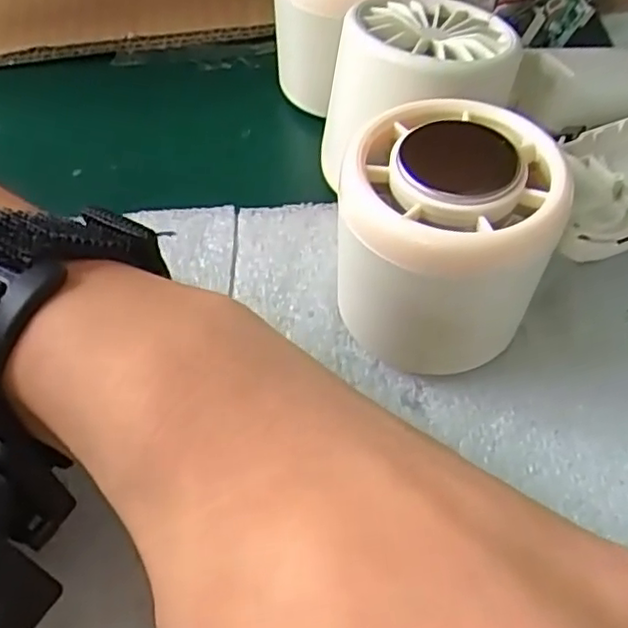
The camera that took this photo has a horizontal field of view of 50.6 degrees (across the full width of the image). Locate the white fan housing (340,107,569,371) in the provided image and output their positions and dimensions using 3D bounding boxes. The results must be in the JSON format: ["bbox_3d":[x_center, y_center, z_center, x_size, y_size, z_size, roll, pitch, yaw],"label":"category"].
[{"bbox_3d":[0.034,-0.018,0.180,0.055,0.058,0.059,1,58,1],"label":"white fan housing"}]

